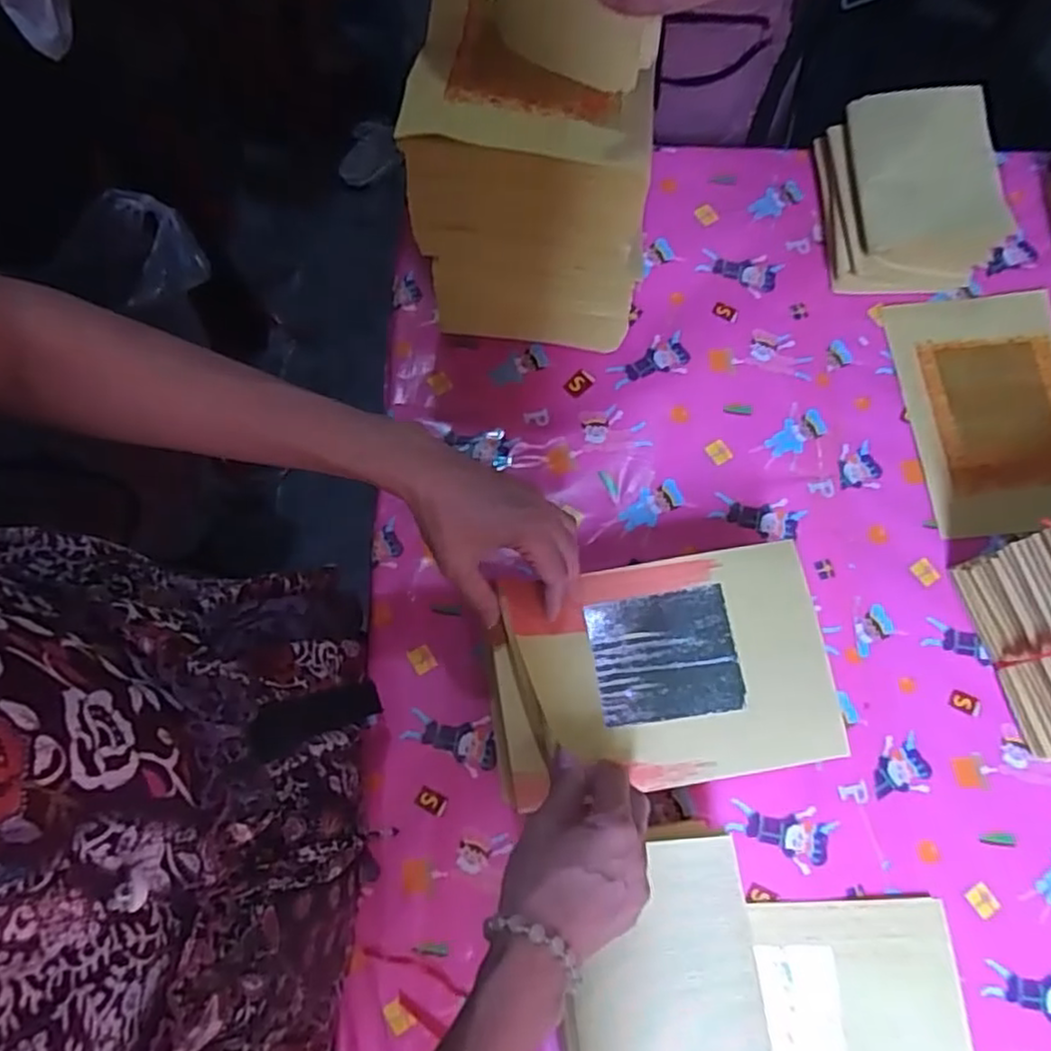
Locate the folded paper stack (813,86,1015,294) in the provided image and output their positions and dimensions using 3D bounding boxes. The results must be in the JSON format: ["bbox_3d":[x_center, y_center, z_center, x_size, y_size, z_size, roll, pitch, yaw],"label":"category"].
[{"bbox_3d":[0.341,-0.304,0.652,0.108,0.101,0.165,-4,74,-1],"label":"folded paper stack"}]

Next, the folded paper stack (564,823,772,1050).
[{"bbox_3d":[0.082,0.280,0.446,0.116,0.034,0.162,-6,74,-1],"label":"folded paper stack"}]

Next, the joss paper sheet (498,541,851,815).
[{"bbox_3d":[0.094,0.100,0.495,0.232,0.033,0.153,-8,75,-2],"label":"joss paper sheet"}]

